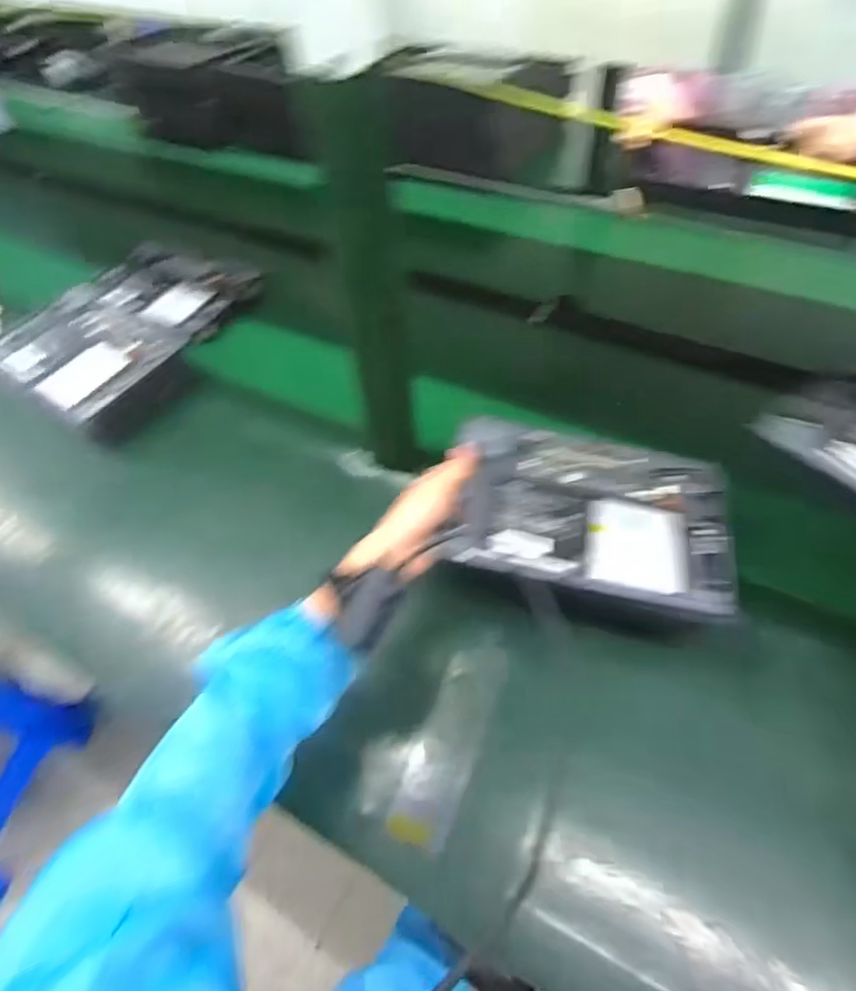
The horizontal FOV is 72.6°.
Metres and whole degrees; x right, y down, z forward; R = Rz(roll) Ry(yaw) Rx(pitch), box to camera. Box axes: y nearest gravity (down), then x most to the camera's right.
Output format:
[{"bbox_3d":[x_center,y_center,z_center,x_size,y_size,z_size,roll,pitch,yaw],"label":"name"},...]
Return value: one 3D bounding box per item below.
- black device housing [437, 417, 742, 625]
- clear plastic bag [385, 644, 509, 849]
[{"bbox_3d":[0.153,0.011,0.541,0.247,0.032,0.174,10,53,10],"label":"black device housing"},{"bbox_3d":[0.022,0.217,0.527,0.055,0.021,0.177,18,55,16],"label":"clear plastic bag"}]

